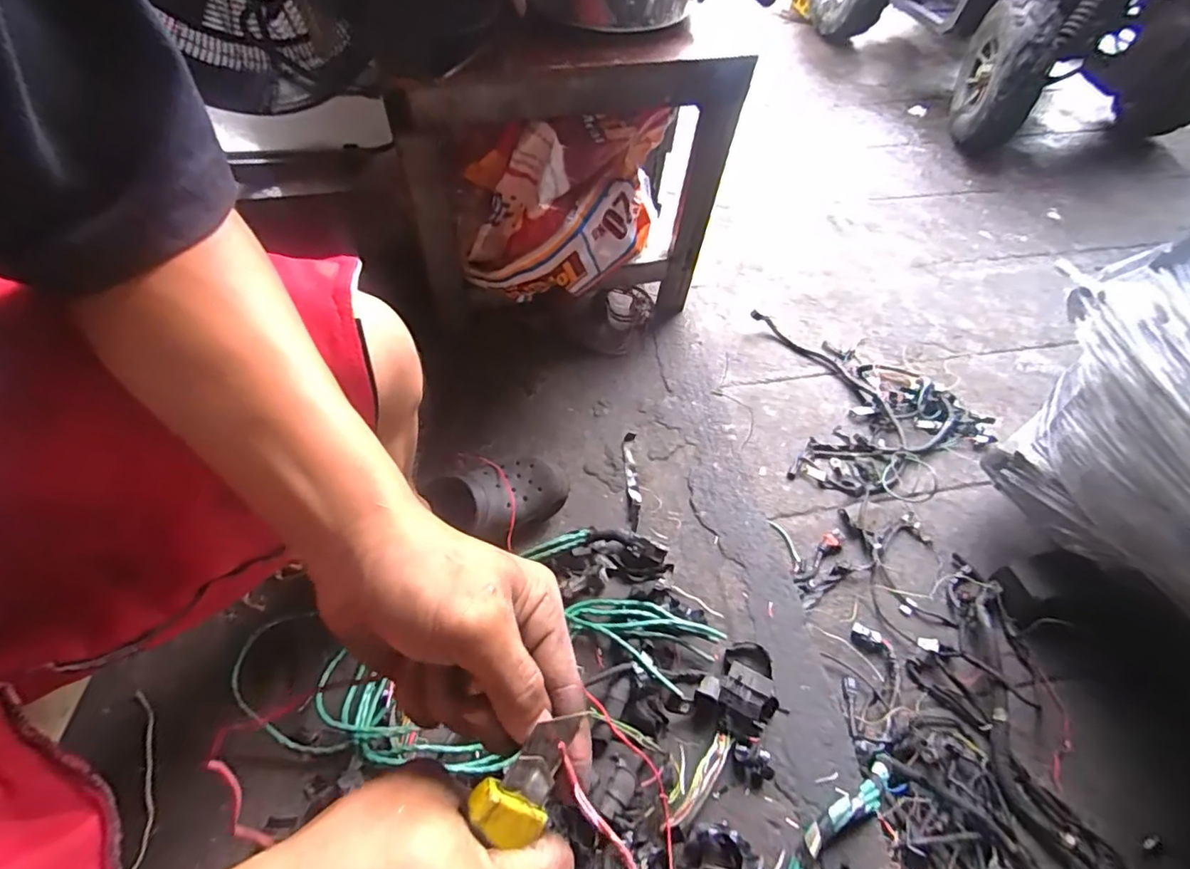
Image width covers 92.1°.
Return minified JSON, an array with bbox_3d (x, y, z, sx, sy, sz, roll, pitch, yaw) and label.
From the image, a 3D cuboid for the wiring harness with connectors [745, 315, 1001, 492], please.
[{"bbox_3d":[0.711,-0.120,1.535,0.529,0.065,0.640,-6,59,-7],"label":"wiring harness with connectors"}]

